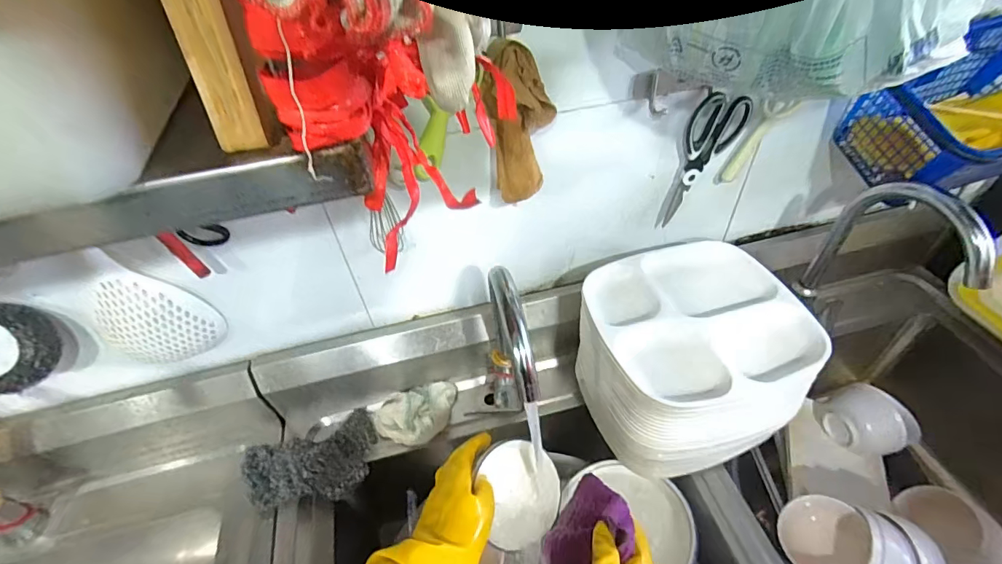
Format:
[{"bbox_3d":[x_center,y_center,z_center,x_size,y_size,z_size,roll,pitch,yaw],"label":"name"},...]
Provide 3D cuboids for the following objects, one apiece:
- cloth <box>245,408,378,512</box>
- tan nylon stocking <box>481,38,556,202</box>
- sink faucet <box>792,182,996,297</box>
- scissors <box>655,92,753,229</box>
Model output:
[{"bbox_3d":[-0.275,0.265,0.657,0.186,0.048,0.121,-20,47,-14],"label":"cloth"},{"bbox_3d":[0.021,-0.167,0.493,0.074,0.160,0.059,-2,45,3],"label":"tan nylon stocking"},{"bbox_3d":[0.521,-0.017,0.605,0.032,0.231,0.185,-15,46,-10],"label":"sink faucet"},{"bbox_3d":[0.279,-0.165,0.624,0.090,0.196,0.025,-20,47,-14],"label":"scissors"}]

